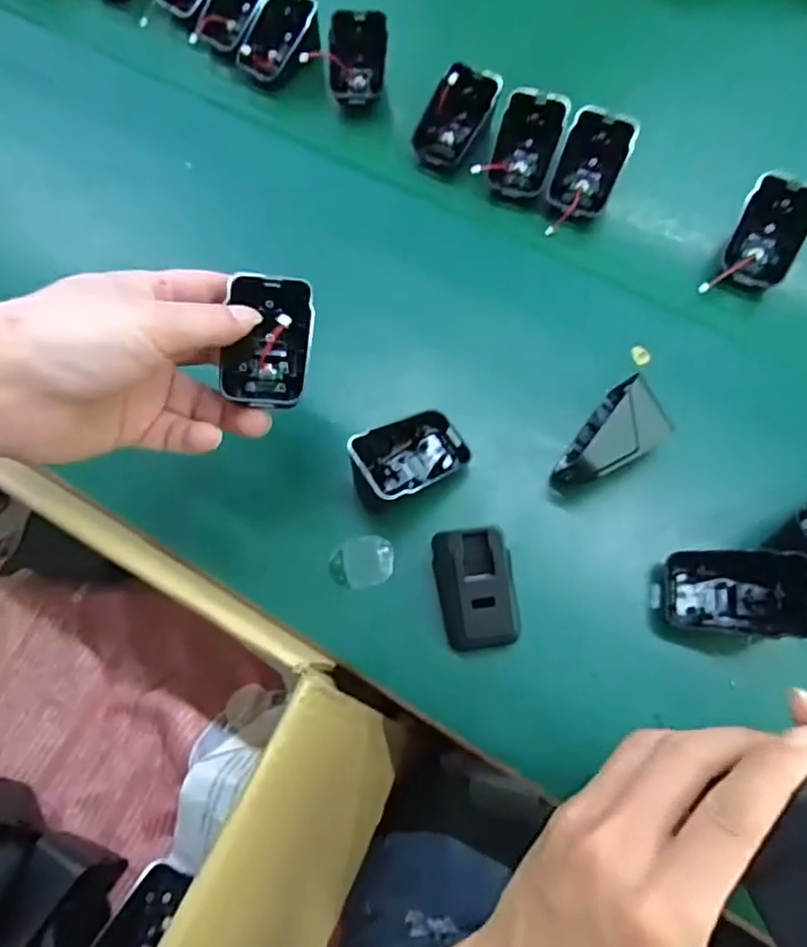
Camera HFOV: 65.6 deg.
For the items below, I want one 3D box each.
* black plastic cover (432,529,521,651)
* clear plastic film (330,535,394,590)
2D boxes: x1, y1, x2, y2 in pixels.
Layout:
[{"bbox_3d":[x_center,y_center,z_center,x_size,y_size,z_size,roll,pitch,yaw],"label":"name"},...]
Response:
[{"bbox_3d":[0.044,0.060,0.344,0.049,0.036,0.066,-7,70,-1],"label":"black plastic cover"},{"bbox_3d":[-0.024,0.051,0.366,0.036,0.004,0.030,-3,70,0],"label":"clear plastic film"}]

